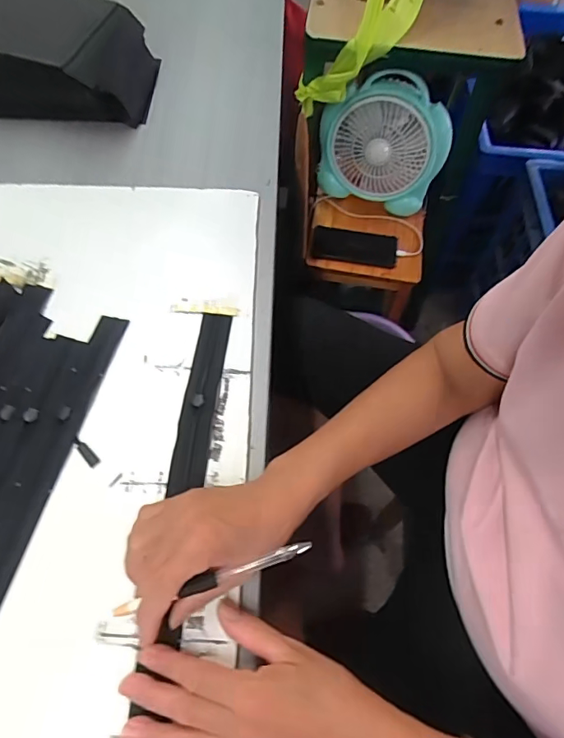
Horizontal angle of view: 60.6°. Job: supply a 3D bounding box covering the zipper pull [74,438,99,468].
[{"bbox_3d":[-0.172,0.072,0.421,0.032,0.004,0.009,41,69,18],"label":"zipper pull"}]

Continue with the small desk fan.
[{"bbox_3d":[0.191,-0.423,0.918,0.239,0.212,0.082,15,62,6],"label":"small desk fan"}]

